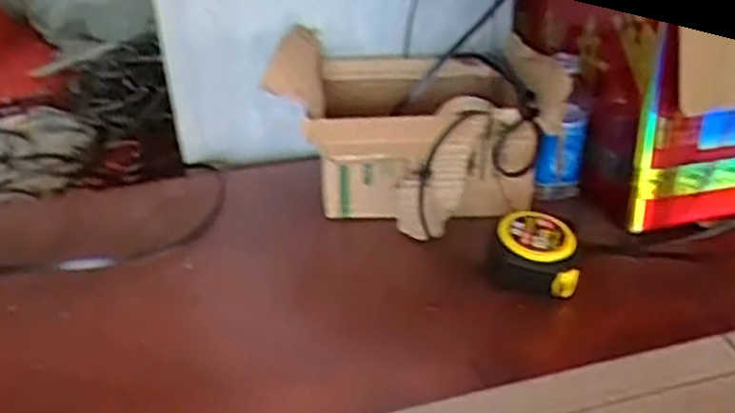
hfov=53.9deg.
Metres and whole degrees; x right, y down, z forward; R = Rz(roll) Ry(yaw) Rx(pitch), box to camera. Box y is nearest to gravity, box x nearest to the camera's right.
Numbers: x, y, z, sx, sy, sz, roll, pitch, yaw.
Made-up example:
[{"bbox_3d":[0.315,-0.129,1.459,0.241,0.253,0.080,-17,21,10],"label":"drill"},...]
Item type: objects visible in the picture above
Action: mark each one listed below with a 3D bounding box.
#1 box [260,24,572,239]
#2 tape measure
[{"bbox_3d":[0.045,-0.103,0.780,0.280,0.125,0.268,-12,34,-11],"label":"box"},{"bbox_3d":[0.153,0.042,0.658,0.079,0.043,0.075,7,35,17],"label":"tape measure"}]

